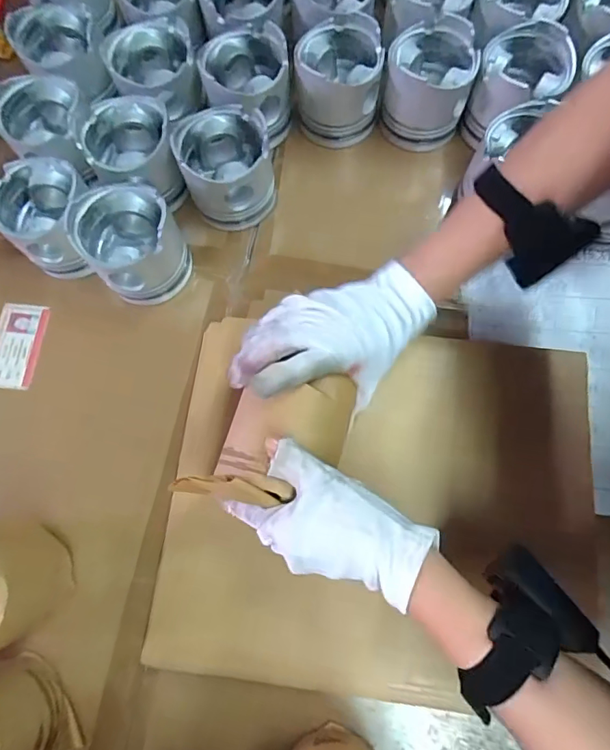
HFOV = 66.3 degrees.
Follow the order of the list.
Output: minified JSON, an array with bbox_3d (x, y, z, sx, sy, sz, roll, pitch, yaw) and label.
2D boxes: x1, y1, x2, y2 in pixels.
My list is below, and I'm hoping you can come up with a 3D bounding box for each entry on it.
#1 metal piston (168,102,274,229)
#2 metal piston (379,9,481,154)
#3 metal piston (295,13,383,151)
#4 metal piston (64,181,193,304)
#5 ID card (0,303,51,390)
[{"bbox_3d":[-0.082,-0.218,0.486,0.086,0.082,0.091,0,74,1],"label":"metal piston"},{"bbox_3d":[0.134,-0.318,0.513,0.091,0.077,0.097,8,73,4],"label":"metal piston"},{"bbox_3d":[0.037,-0.324,0.517,0.090,0.078,0.097,2,73,2],"label":"metal piston"},{"bbox_3d":[-0.170,-0.129,0.470,0.086,0.095,0.092,0,74,1],"label":"metal piston"},{"bbox_3d":[-0.303,-0.031,0.491,0.047,0.006,0.091,8,75,-2],"label":"ID card"}]

